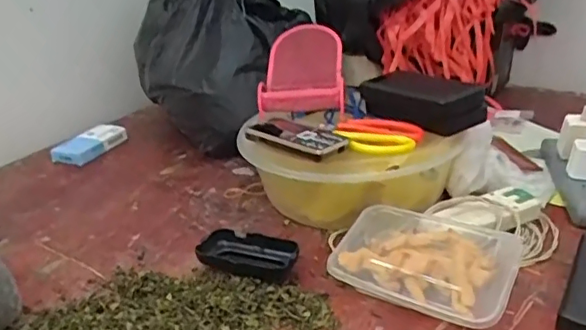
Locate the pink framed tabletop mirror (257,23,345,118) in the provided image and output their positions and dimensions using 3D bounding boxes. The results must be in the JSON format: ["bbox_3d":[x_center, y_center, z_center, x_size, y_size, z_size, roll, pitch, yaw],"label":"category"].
[{"bbox_3d":[0.016,-0.142,0.818,0.114,0.089,0.143,0,26,8],"label":"pink framed tabletop mirror"}]

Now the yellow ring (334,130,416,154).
[{"bbox_3d":[0.093,-0.027,0.671,0.098,0.007,0.052,8,28,22],"label":"yellow ring"}]

